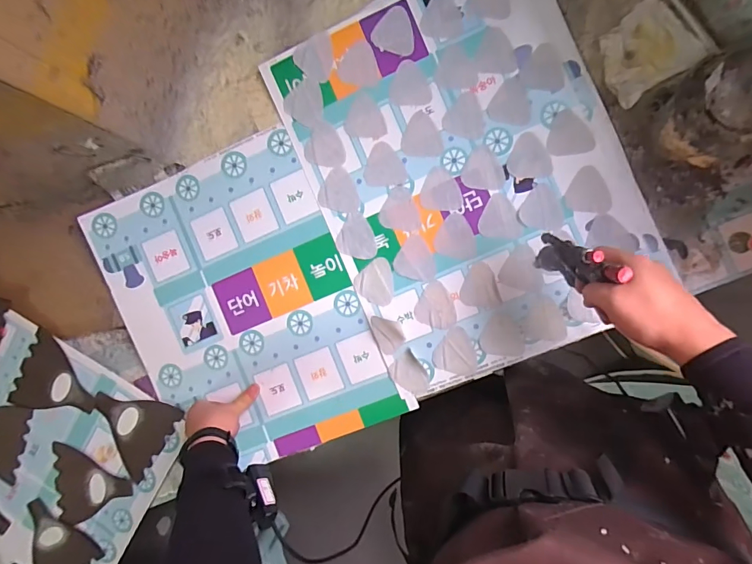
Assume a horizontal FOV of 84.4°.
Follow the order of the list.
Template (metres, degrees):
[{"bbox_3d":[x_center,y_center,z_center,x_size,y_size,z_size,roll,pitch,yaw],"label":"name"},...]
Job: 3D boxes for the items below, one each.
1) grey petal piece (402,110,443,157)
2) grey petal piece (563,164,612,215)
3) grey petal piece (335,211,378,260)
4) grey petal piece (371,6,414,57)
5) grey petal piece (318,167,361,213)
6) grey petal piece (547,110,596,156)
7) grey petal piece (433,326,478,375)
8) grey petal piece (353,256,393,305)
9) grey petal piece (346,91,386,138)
[{"bbox_3d":[0.064,-0.201,0.566,0.056,0.004,0.059,1,93,8],"label":"grey petal piece"},{"bbox_3d":[0.280,-0.120,0.542,0.055,0.004,0.058,7,94,7],"label":"grey petal piece"},{"bbox_3d":[-0.023,-0.064,0.592,0.057,0.007,0.060,0,93,8],"label":"grey petal piece"},{"bbox_3d":[0.022,-0.339,0.563,0.054,0.004,0.063,-6,92,8],"label":"grey petal piece"},{"bbox_3d":[-0.052,-0.130,0.586,0.058,0.004,0.062,-1,93,8],"label":"grey petal piece"},{"bbox_3d":[0.254,-0.195,0.542,0.056,0.004,0.056,-5,92,8],"label":"grey petal piece"},{"bbox_3d":[0.108,0.098,0.577,0.056,0.004,0.066,-13,91,8],"label":"grey petal piece"},{"bbox_3d":[0.003,-0.002,0.587,0.057,0.004,0.060,29,96,5],"label":"grey petal piece"},{"bbox_3d":[-0.012,-0.230,0.576,0.056,0.004,0.056,10,94,7],"label":"grey petal piece"}]

